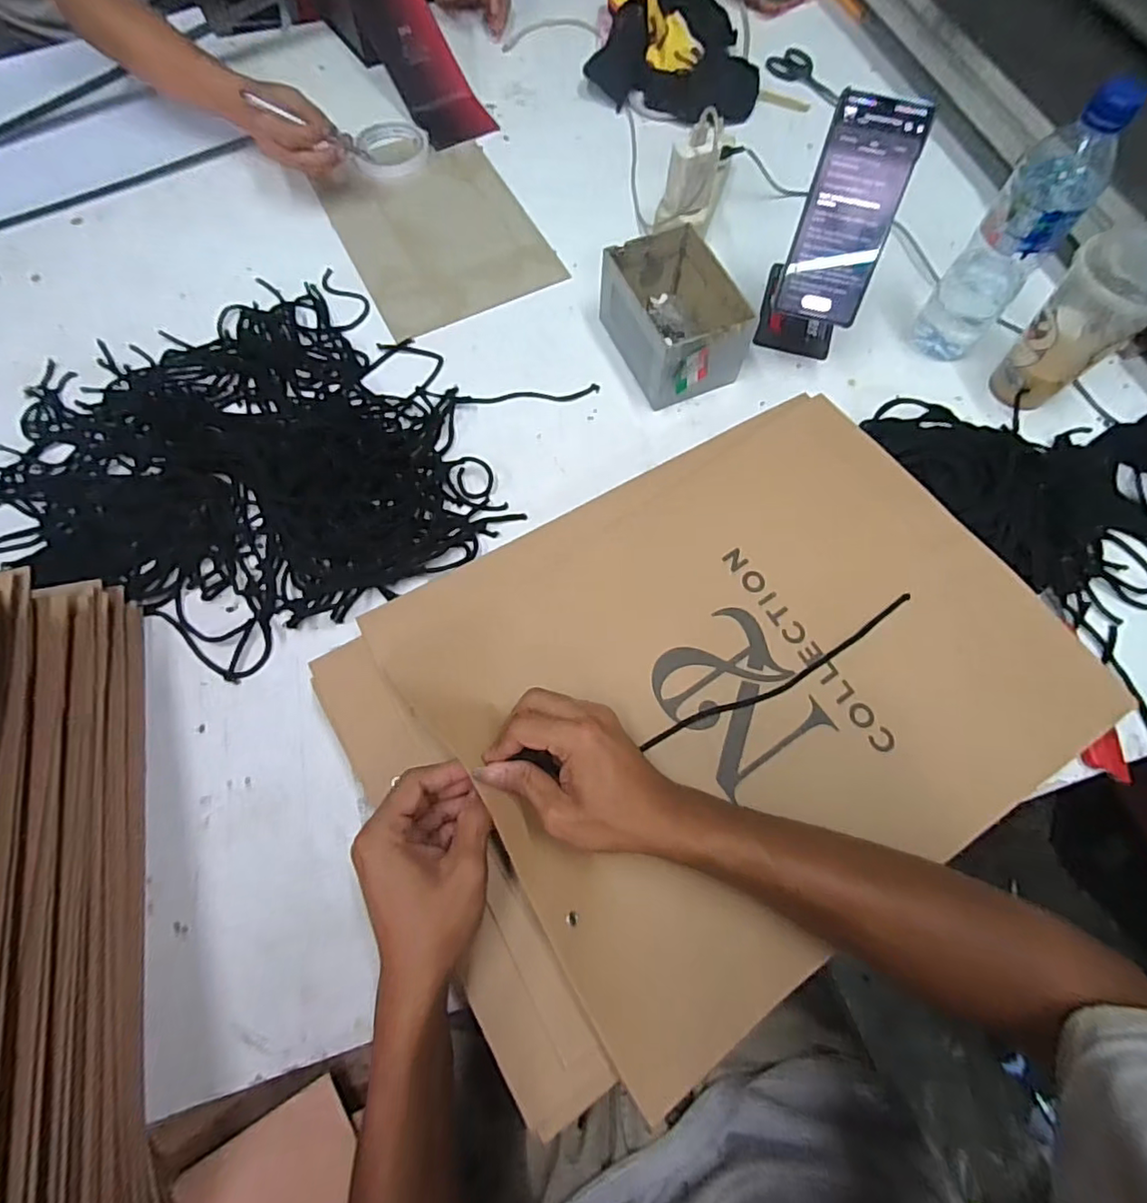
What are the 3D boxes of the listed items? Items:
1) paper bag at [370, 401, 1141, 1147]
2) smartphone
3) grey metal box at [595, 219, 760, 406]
[{"bbox_3d":[0.123,0.051,0.433,0.419,0.035,0.366,-33,75,-8],"label":"paper bag"},{"bbox_3d":[0.237,-0.332,0.503,0.074,0.163,0.011,14,33,6],"label":"smartphone"},{"bbox_3d":[0.099,-0.281,0.581,0.102,0.076,0.152,-24,71,-9],"label":"grey metal box"}]

